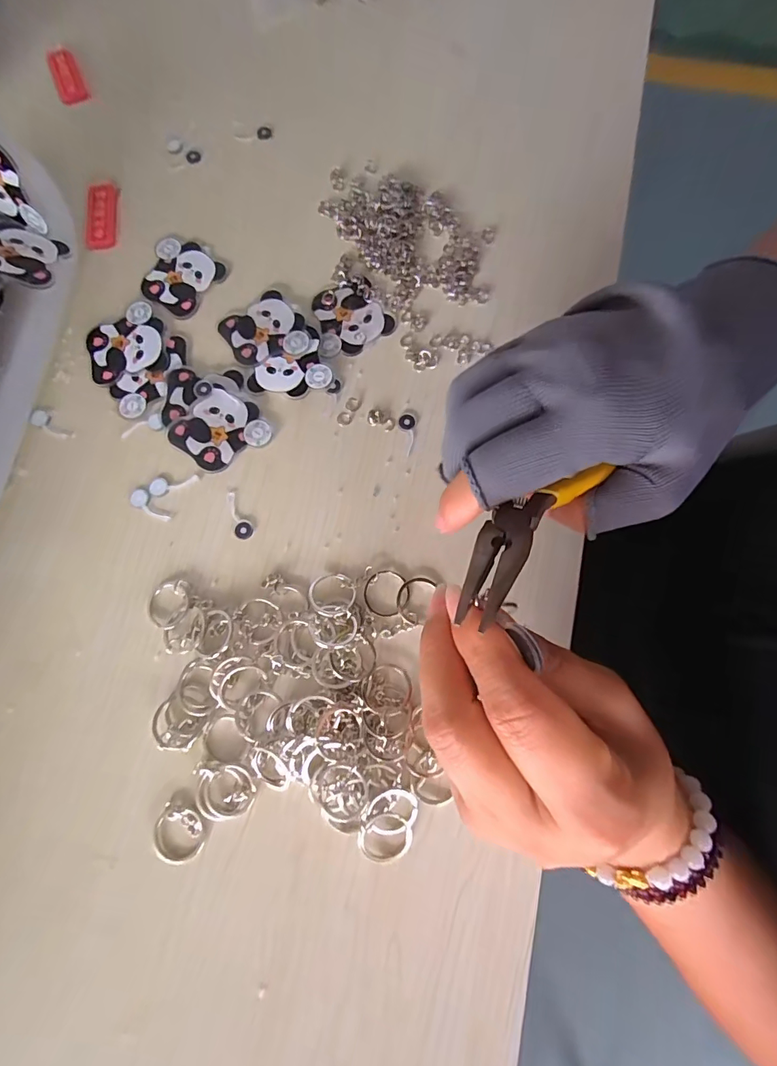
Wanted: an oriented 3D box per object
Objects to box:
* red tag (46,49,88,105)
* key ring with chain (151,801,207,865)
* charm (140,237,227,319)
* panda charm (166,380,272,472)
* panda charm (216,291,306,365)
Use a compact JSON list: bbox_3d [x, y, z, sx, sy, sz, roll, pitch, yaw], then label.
[{"bbox_3d":[-0.227,-0.321,0.316,0.019,0.004,0.049,-24,79,-4],"label":"red tag"},{"bbox_3d":[-0.101,0.146,0.216,0.025,0.004,0.024,0,78,0],"label":"key ring with chain"},{"bbox_3d":[-0.131,-0.161,0.281,0.047,0.004,0.045,34,80,7],"label":"charm"},{"bbox_3d":[-0.097,-0.059,0.259,0.051,0.005,0.045,32,80,7],"label":"panda charm"},{"bbox_3d":[-0.076,-0.124,0.271,0.044,0.004,0.039,-36,80,-7],"label":"panda charm"}]

